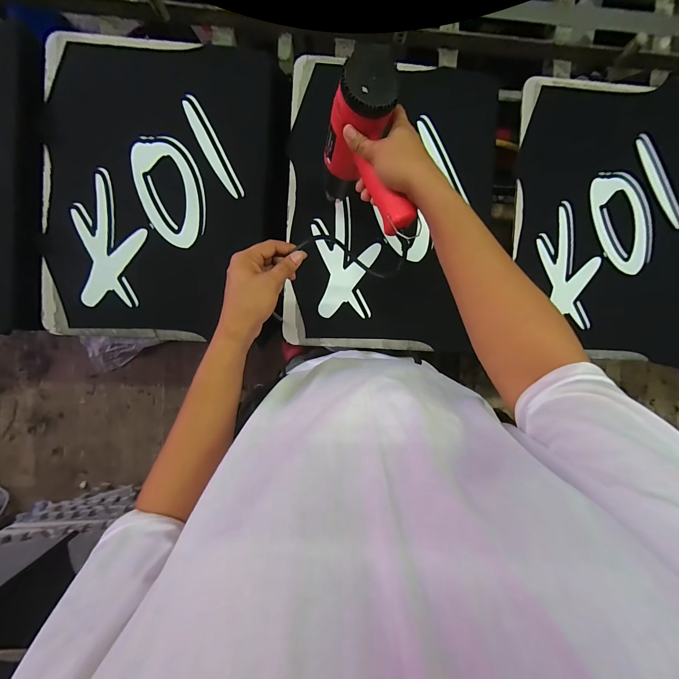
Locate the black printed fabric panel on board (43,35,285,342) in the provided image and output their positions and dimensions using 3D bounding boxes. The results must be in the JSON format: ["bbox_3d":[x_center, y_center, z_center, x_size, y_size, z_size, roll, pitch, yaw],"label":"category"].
[{"bbox_3d":[-0.328,-0.282,0.573,0.427,0.017,0.529,4,91,-3],"label":"black printed fabric panel on board"}]

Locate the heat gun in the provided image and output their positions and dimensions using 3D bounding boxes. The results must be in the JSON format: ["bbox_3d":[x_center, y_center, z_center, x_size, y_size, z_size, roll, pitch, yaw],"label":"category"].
[{"bbox_3d":[0.032,-0.221,0.447,0.083,0.229,0.200,-11,92,-3],"label":"heat gun"}]

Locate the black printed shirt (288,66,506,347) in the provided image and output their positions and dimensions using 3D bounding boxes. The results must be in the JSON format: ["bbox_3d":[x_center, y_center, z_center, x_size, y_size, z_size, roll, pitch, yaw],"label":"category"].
[{"bbox_3d":[0.107,-0.259,0.595,0.388,0.017,0.530,6,91,-3],"label":"black printed shirt"}]

